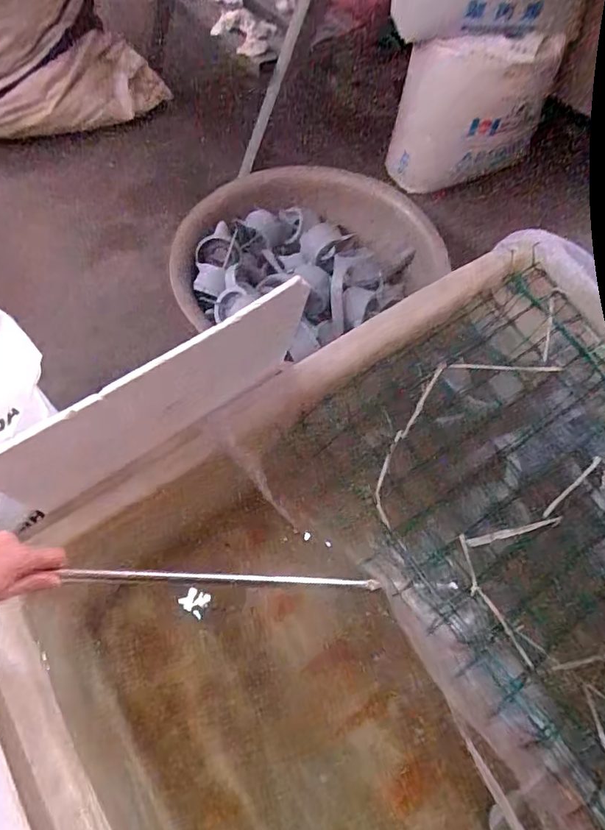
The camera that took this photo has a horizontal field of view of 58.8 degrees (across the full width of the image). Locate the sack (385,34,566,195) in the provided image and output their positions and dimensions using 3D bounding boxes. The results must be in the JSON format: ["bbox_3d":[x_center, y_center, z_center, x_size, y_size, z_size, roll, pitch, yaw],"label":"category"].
[{"bbox_3d":[0.372,-0.686,1.233,0.313,0.382,0.096,20,62,9],"label":"sack"}]

